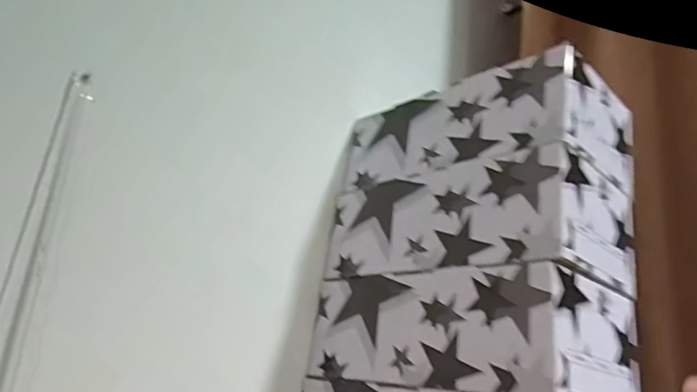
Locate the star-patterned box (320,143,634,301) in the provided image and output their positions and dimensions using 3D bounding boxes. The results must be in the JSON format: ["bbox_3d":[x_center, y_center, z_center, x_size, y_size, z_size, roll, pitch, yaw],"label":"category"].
[{"bbox_3d":[0.119,0.041,0.548,0.272,0.094,0.136,-10,-24,44],"label":"star-patterned box"}]

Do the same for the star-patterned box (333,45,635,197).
[{"bbox_3d":[0.139,-0.049,0.582,0.146,0.099,0.262,21,-21,-37],"label":"star-patterned box"}]

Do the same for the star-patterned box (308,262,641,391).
[{"bbox_3d":[0.107,0.135,0.516,0.139,0.098,0.262,21,-21,-37],"label":"star-patterned box"}]

